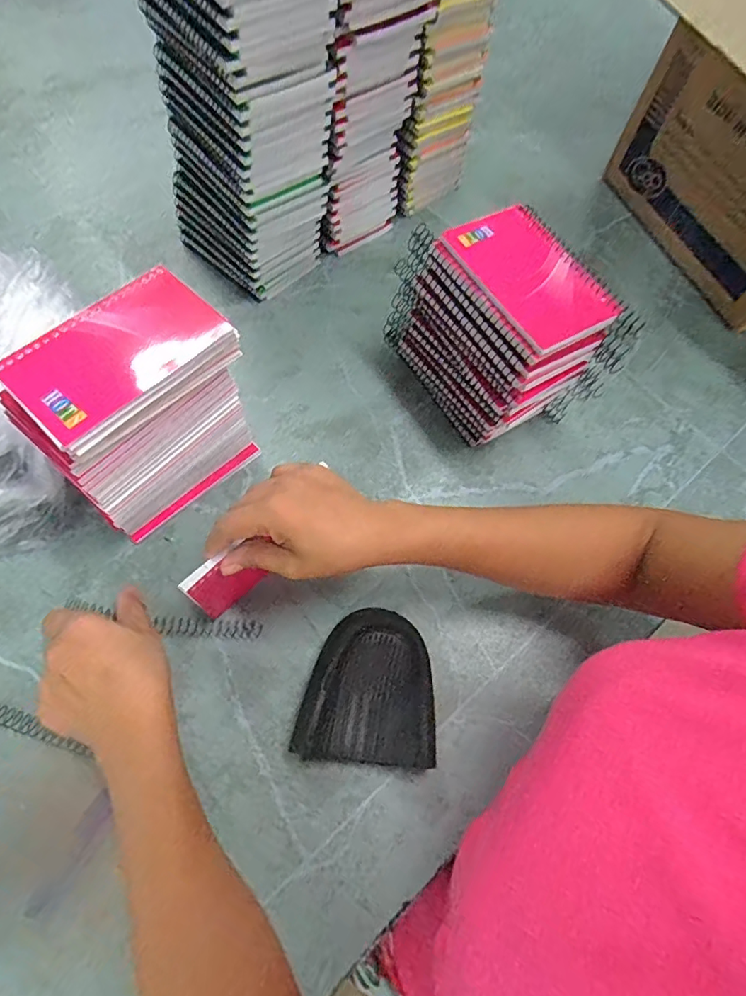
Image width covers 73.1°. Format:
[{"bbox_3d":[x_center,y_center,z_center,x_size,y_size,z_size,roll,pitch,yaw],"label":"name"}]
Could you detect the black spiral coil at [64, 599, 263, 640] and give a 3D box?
[{"bbox_3d":[-0.163,0.095,0.391,0.151,0.011,0.018,9,66,-1],"label":"black spiral coil"}]

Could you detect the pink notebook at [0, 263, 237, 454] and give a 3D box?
[{"bbox_3d":[-0.163,-0.095,0.324,0.083,0.007,0.129,42,69,13],"label":"pink notebook"}]

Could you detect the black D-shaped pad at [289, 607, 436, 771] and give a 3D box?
[{"bbox_3d":[-0.002,0.139,0.374,0.094,0.019,0.104,7,66,0],"label":"black D-shaped pad"}]

